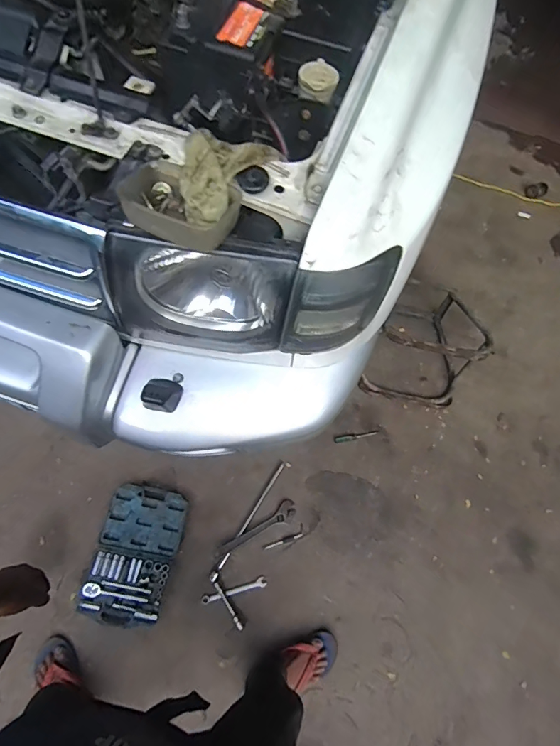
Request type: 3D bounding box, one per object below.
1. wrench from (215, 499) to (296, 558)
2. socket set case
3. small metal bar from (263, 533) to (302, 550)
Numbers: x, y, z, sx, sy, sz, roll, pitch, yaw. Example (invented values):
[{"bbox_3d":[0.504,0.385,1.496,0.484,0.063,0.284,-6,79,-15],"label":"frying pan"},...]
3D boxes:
[{"bbox_3d":[-0.067,0.502,1.295,0.283,0.029,0.059,-33,64,-17],"label":"wrench"},{"bbox_3d":[-0.433,0.533,1.225,0.228,0.049,0.357,9,60,6],"label":"socket set case"},{"bbox_3d":[0.011,0.534,1.298,0.126,0.006,0.020,-16,60,-8],"label":"small metal bar"}]

